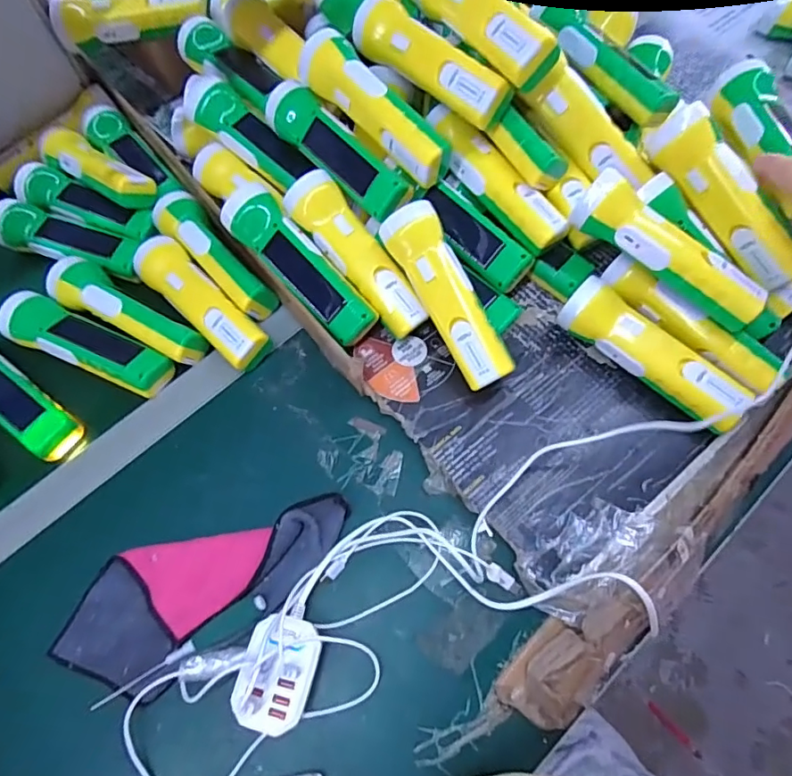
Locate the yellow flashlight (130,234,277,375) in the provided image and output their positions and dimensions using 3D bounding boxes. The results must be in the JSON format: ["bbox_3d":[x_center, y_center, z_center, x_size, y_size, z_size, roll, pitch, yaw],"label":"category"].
[{"bbox_3d":[-0.193,-0.086,0.509,0.175,0.038,0.046,40,74,18],"label":"yellow flashlight"}]

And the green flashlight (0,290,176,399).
[{"bbox_3d":[-0.294,-0.040,0.497,0.170,0.042,0.048,21,69,12],"label":"green flashlight"}]

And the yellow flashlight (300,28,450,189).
[{"bbox_3d":[-0.023,-0.249,0.461,0.048,0.051,0.173,-35,69,-11],"label":"yellow flashlight"}]

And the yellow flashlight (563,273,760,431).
[{"bbox_3d":[0.220,-0.028,0.448,0.166,0.047,0.050,40,74,18],"label":"yellow flashlight"}]

